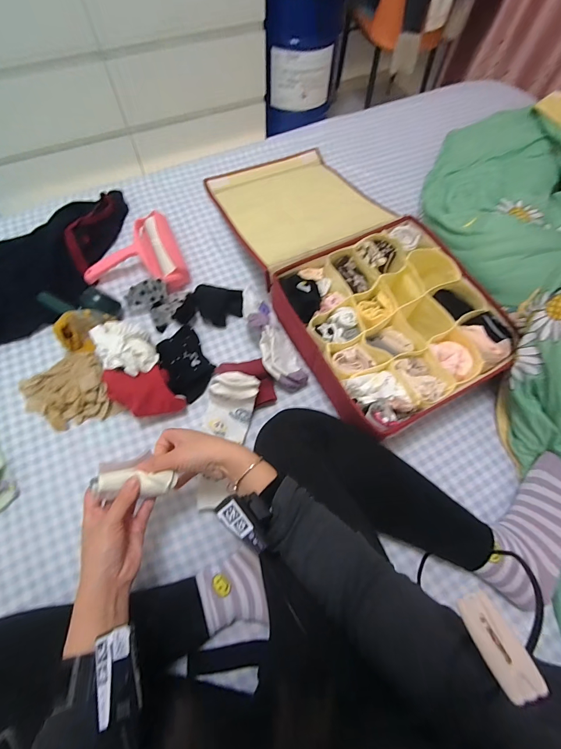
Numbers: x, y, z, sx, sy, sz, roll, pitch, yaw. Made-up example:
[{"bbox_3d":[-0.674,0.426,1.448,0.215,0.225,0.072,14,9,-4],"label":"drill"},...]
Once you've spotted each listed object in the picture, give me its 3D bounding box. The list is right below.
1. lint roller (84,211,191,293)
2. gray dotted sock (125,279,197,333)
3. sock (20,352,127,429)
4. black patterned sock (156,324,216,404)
[{"bbox_3d":[-0.301,-0.230,0.685,0.192,0.052,0.191,-23,69,-12],"label":"lint roller"},{"bbox_3d":[-0.234,-0.135,0.649,0.127,0.054,0.081,-4,66,-4],"label":"gray dotted sock"},{"bbox_3d":[-0.367,0.028,0.566,0.138,0.034,0.138,-28,70,-14],"label":"sock"},{"bbox_3d":[-0.174,-0.026,0.603,0.086,0.048,0.136,-31,71,-14],"label":"black patterned sock"}]

